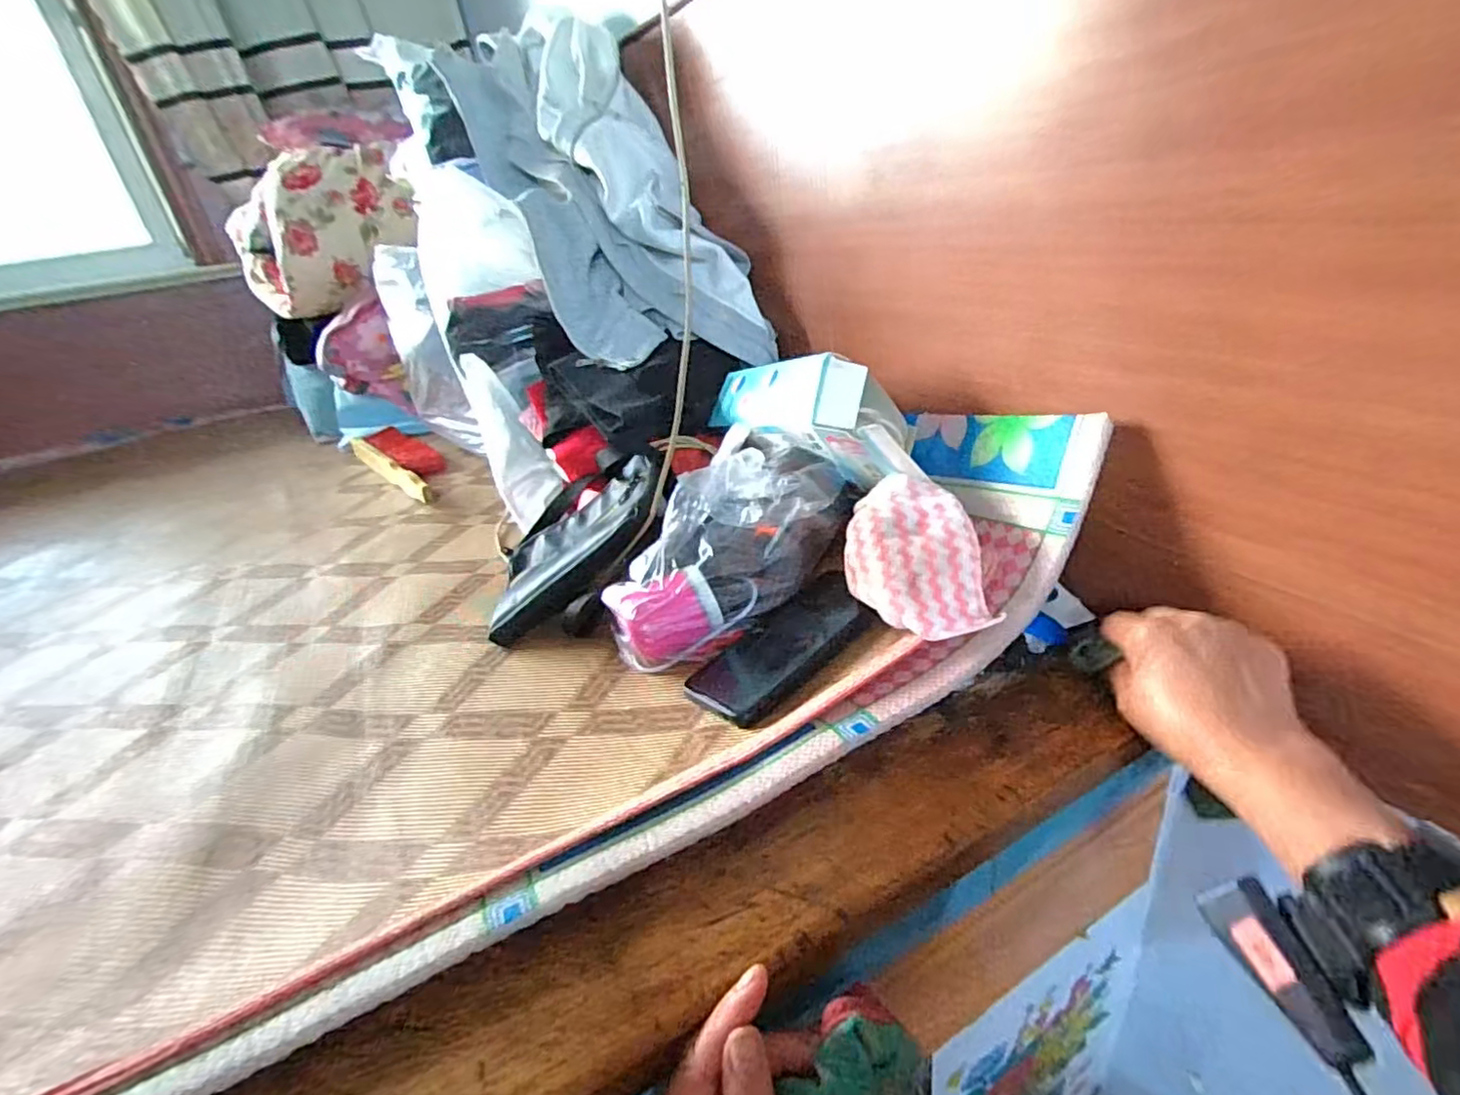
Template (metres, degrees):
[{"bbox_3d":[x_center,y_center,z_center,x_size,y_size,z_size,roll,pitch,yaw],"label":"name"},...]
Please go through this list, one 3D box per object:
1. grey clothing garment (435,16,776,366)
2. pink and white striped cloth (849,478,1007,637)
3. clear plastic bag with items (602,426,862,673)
[{"bbox_3d":[-0.158,-0.449,0.786,0.223,0.141,0.611,-24,75,-27],"label":"grey clothing garment"},{"bbox_3d":[0.133,0.008,0.476,0.087,0.045,0.138,-8,57,8],"label":"pink and white striped cloth"},{"bbox_3d":[-0.004,-0.016,0.536,0.119,0.119,0.243,22,58,41],"label":"clear plastic bag with items"}]

